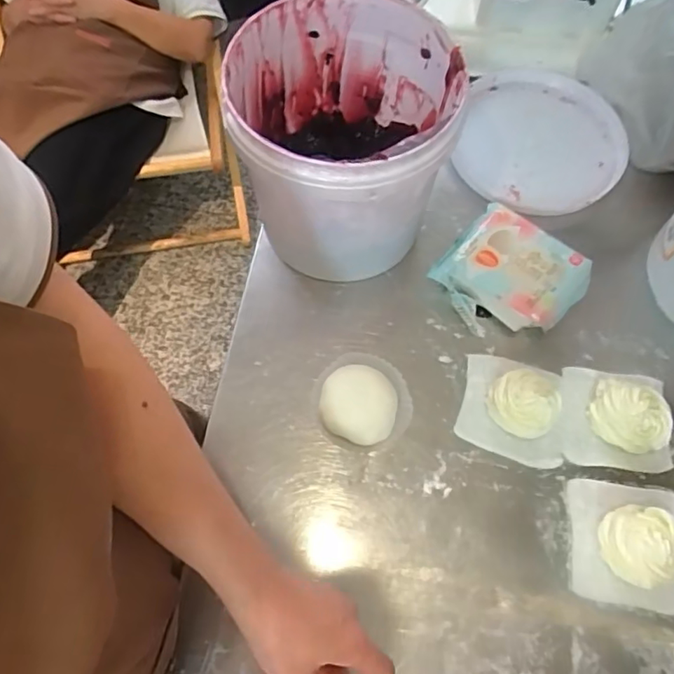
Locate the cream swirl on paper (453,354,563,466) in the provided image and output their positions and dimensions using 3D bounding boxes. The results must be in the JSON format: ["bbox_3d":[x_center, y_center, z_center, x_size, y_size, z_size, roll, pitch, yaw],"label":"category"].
[{"bbox_3d":[0.167,0.058,0.510,0.095,0.055,0.096,14,66,5],"label":"cream swirl on paper"}]

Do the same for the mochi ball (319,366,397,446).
[{"bbox_3d":[0.020,0.064,0.515,0.068,0.033,0.064,0,66,-1],"label":"mochi ball"}]

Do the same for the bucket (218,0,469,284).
[{"bbox_3d":[0.004,-0.177,0.536,0.188,0.191,0.202,0,66,-1],"label":"bucket"}]

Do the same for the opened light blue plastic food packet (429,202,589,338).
[{"bbox_3d":[0.175,-0.062,0.569,0.130,0.047,0.124,43,72,16],"label":"opened light blue plastic food packet"}]

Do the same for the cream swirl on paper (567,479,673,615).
[{"bbox_3d":[0.252,0.169,0.458,0.096,0.048,0.099,6,66,2],"label":"cream swirl on paper"}]

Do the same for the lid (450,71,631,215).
[{"bbox_3d":[0.245,-0.230,0.665,0.191,0.019,0.205,0,66,-1],"label":"lid"}]

